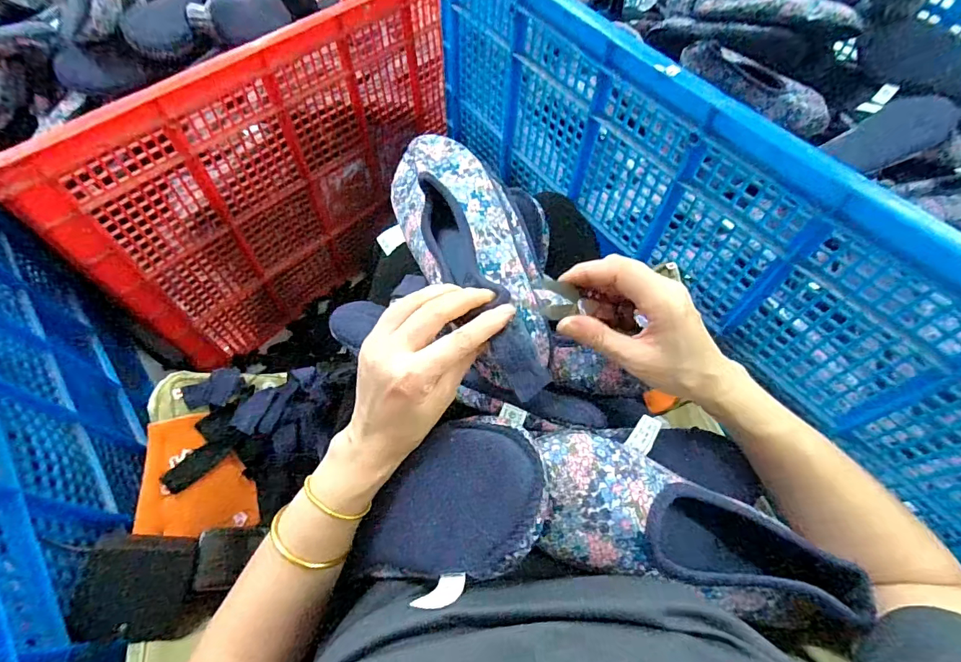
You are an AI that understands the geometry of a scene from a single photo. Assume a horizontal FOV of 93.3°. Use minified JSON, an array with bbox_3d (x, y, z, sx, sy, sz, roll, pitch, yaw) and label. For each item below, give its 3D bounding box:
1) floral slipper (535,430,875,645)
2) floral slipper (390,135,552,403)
[{"bbox_3d":[0.139,0.140,0.302,0.219,0.050,0.074,25,60,-5],"label":"floral slipper"},{"bbox_3d":[-0.006,-0.068,0.377,0.091,0.047,0.271,-18,59,-12],"label":"floral slipper"}]

